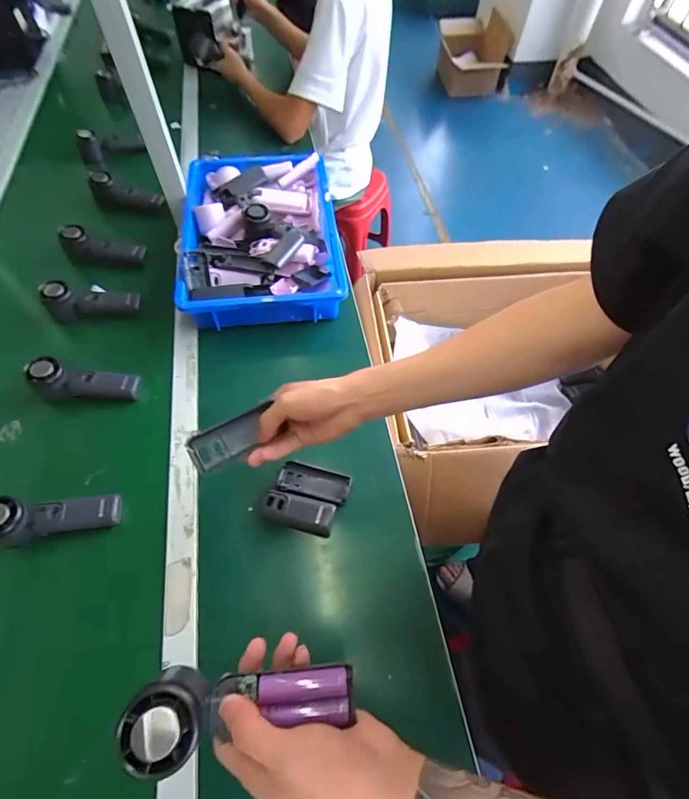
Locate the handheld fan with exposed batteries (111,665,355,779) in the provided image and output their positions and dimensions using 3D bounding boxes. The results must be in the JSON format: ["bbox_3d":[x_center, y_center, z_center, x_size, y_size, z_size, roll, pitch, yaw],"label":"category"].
[{"bbox_3d":[-0.073,0.225,0.309,0.157,0.053,0.056,-4,59,-9],"label":"handheld fan with exposed batteries"}]

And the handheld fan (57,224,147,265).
[{"bbox_3d":[-0.481,-0.306,0.844,0.150,0.071,0.062,-5,59,-5],"label":"handheld fan"}]

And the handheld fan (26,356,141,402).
[{"bbox_3d":[-0.413,-0.032,0.672,0.161,0.056,0.050,3,59,0],"label":"handheld fan"}]

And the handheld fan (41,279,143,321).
[{"bbox_3d":[-0.458,-0.183,0.767,0.160,0.065,0.046,-8,60,-6],"label":"handheld fan"}]

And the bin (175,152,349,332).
[{"bbox_3d":[-0.168,-0.326,0.839,0.298,0.096,0.425,-6,59,-5],"label":"bin"}]

